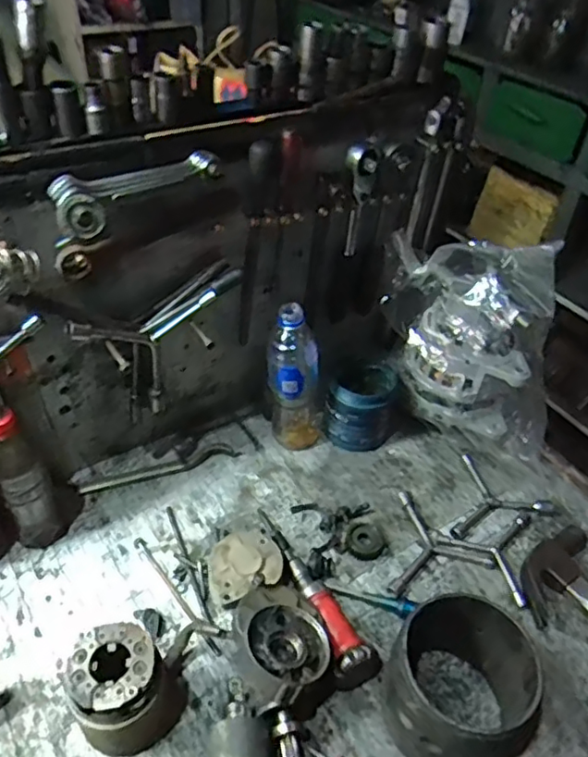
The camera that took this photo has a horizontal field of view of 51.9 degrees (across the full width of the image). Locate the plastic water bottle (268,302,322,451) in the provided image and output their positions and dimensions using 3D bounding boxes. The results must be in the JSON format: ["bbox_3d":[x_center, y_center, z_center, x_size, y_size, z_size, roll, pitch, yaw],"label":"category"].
[{"bbox_3d":[0.004,0.002,0.767,0.070,0.217,0.063,11,42,6],"label":"plastic water bottle"}]

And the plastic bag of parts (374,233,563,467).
[{"bbox_3d":[0.218,-0.042,0.788,0.265,0.285,0.109,31,48,26],"label":"plastic bag of parts"}]

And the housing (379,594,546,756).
[{"bbox_3d":[0.150,0.278,0.549,0.124,0.116,0.126,29,47,25],"label":"housing"}]

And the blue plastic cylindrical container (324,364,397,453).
[{"bbox_3d":[0.093,0.036,0.825,0.086,0.096,0.092,18,43,14],"label":"blue plastic cylindrical container"}]

